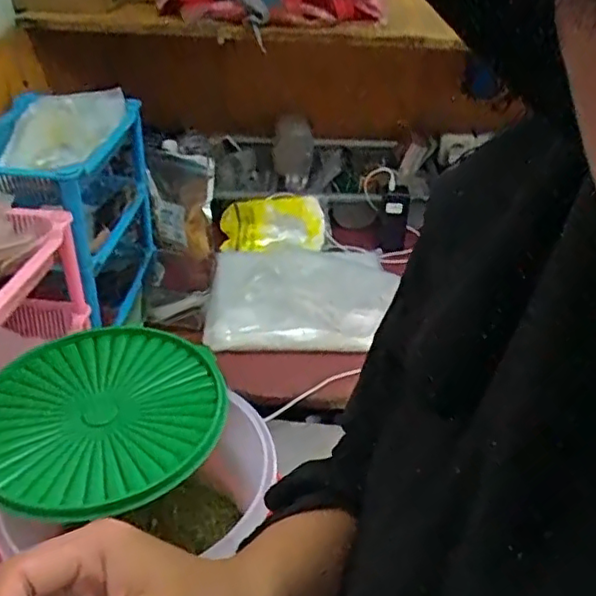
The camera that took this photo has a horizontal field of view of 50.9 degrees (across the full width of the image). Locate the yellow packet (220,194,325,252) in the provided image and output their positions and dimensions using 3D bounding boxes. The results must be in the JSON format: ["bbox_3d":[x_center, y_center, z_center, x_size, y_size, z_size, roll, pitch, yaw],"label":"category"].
[{"bbox_3d":[-0.055,-0.153,1.326,0.219,0.050,0.143,-2,65,7],"label":"yellow packet"}]

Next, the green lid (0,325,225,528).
[{"bbox_3d":[-0.196,0.112,0.627,0.235,0.024,0.241,-7,34,-13],"label":"green lid"}]

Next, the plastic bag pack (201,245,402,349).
[{"bbox_3d":[0.014,-0.015,1.143,0.342,0.052,0.315,0,33,-3],"label":"plastic bag pack"}]

